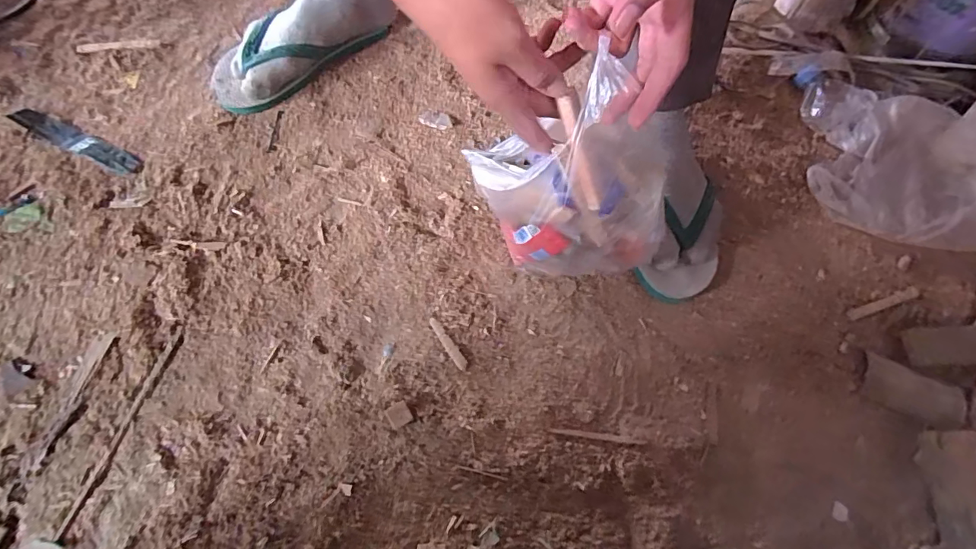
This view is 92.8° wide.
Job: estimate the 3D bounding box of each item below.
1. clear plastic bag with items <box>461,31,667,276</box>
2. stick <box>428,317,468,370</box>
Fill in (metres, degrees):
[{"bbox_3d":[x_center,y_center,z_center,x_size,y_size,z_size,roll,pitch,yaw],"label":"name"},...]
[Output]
[{"bbox_3d":[0.080,-0.097,0.447,0.180,0.229,0.121,1,67,-2],"label":"clear plastic bag with items"},{"bbox_3d":[-0.046,0.077,0.526,0.012,0.004,0.069,-33,72,-15],"label":"stick"}]

